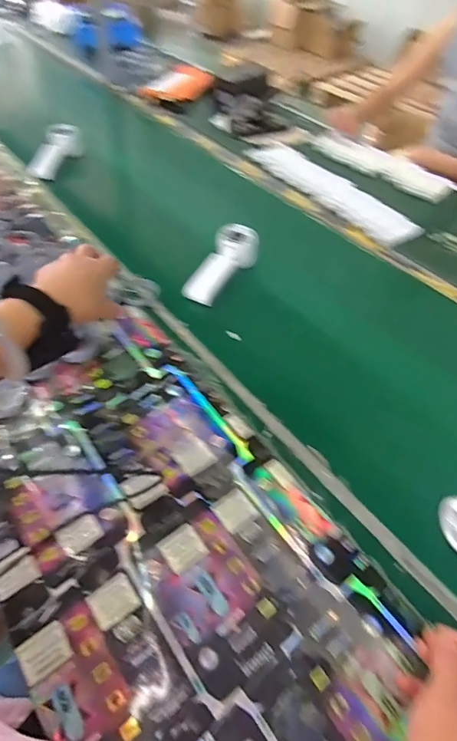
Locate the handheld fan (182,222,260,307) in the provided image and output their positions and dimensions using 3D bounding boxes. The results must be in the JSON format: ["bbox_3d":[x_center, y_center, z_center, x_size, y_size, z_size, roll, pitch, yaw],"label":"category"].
[{"bbox_3d":[-0.010,-0.173,0.719,0.075,0.042,0.169,34,65,-4],"label":"handheld fan"}]

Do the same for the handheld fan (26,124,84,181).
[{"bbox_3d":[-0.404,-0.494,0.984,0.080,0.062,0.155,23,72,16],"label":"handheld fan"}]

